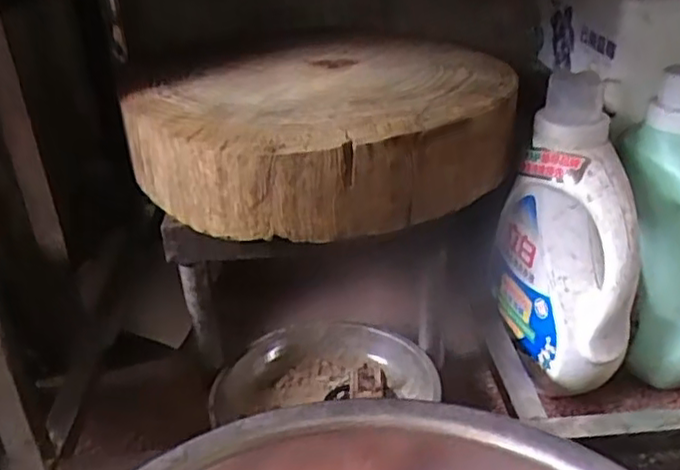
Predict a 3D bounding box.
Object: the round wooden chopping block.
[{"bbox_3d":[0.002,-0.105,0.626,0.337,0.079,0.271,-25,38,-33],"label":"round wooden chopping block"}]

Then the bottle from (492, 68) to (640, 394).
[{"bbox_3d":[0.200,0.002,0.599,0.077,0.245,0.148,-5,31,-5],"label":"bottle"}]

